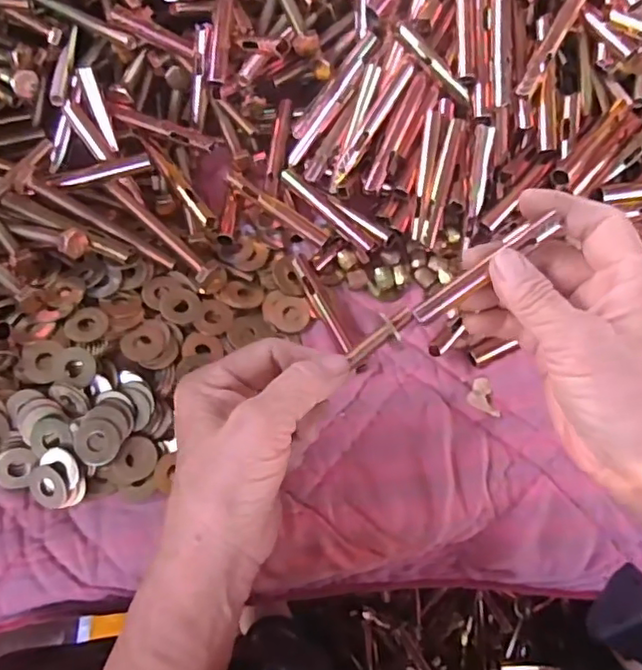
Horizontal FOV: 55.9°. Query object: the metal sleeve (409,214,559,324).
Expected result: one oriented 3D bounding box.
[{"bbox_3d":[0.079,-0.031,0.293,0.079,0.005,0.010,-37,73,3],"label":"metal sleeve"}]

